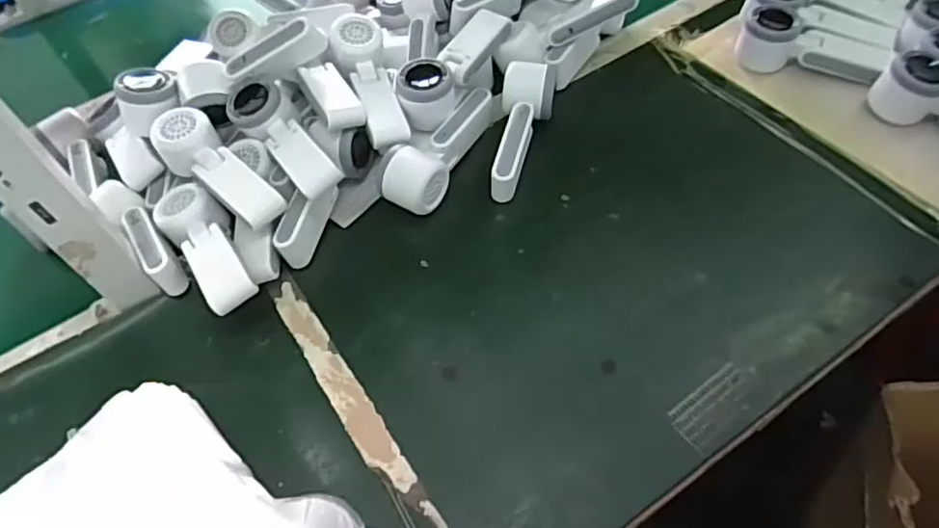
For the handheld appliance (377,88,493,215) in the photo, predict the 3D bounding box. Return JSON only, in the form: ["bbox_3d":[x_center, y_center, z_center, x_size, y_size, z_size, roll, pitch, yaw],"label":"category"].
[{"bbox_3d":[-0.037,-0.124,0.629,0.060,0.061,0.165,19,59,17],"label":"handheld appliance"}]

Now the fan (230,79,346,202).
[{"bbox_3d":[-0.185,-0.124,0.597,0.066,0.041,0.170,-27,56,-12],"label":"fan"}]

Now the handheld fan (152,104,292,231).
[{"bbox_3d":[-0.245,-0.093,0.580,0.057,0.043,0.155,-39,59,-20],"label":"handheld fan"}]

